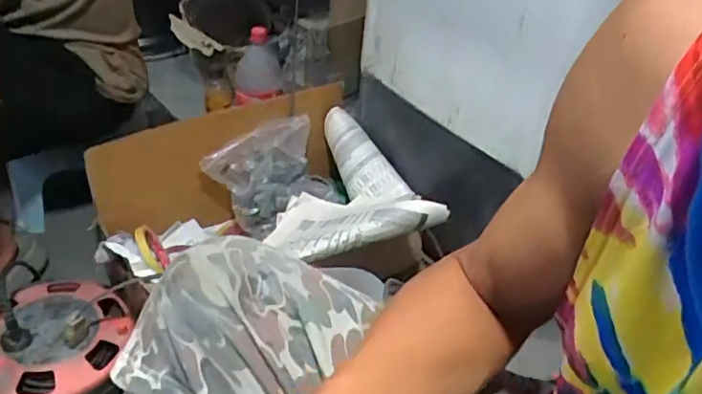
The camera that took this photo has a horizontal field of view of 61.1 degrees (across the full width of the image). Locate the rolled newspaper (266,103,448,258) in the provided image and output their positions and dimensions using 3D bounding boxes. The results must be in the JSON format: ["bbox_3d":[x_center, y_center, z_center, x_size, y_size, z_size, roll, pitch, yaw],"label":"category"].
[{"bbox_3d":[-0.019,-0.019,0.956,0.244,0.107,0.286,-4,39,-14],"label":"rolled newspaper"}]

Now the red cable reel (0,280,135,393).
[{"bbox_3d":[-0.400,0.209,0.807,0.198,0.118,0.213,4,38,-4],"label":"red cable reel"}]

